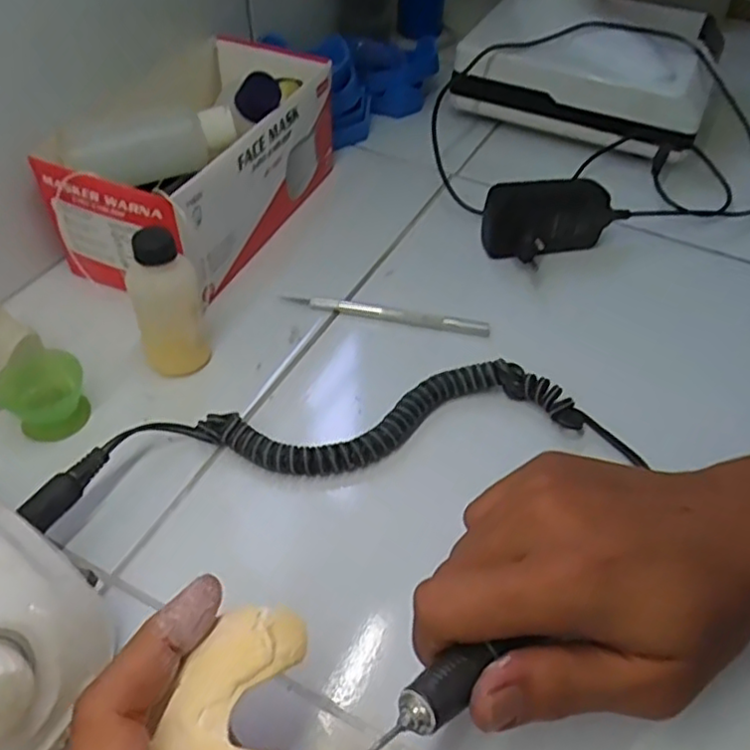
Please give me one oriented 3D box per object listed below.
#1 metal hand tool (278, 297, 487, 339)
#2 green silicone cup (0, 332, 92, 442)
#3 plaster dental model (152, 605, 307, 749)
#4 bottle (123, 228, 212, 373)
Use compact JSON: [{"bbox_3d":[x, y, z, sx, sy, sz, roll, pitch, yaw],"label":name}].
[{"bbox_3d":[0.007,-0.041,0.430,0.133,0.007,0.006,10,48,6],"label":"metal hand tool"},{"bbox_3d":[-0.179,0.008,0.360,0.042,0.029,0.040,1,48,-2],"label":"green silicone cup"},{"bbox_3d":[-0.043,0.108,0.208,0.045,0.015,0.064,-5,49,-8],"label":"plaster dental model"},{"bbox_3d":[-0.113,-0.035,0.364,0.035,0.085,0.029,-15,50,-15],"label":"bottle"}]

